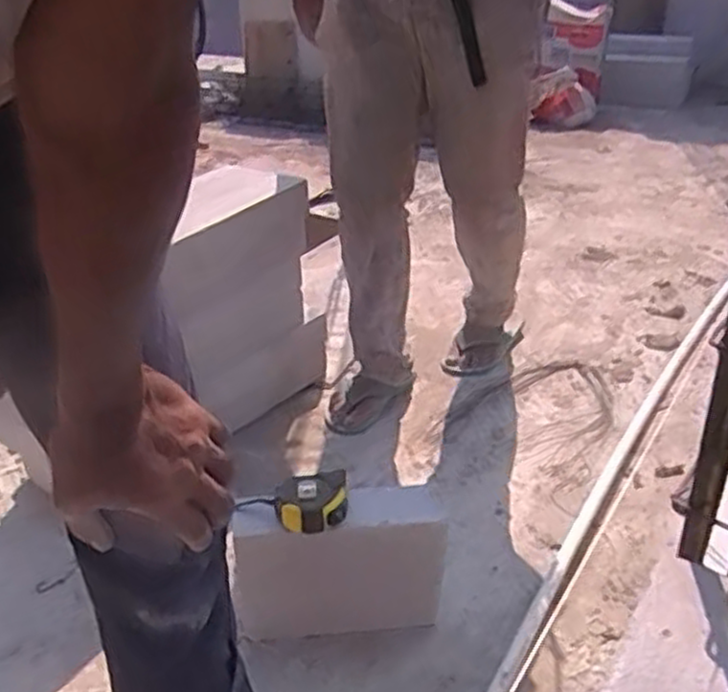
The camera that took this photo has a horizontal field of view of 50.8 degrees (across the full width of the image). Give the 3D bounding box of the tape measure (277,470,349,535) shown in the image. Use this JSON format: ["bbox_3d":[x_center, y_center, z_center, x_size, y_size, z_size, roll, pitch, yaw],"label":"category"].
[{"bbox_3d":[-0.066,0.195,0.964,0.089,0.044,0.075,-2,30,-1],"label":"tape measure"}]

